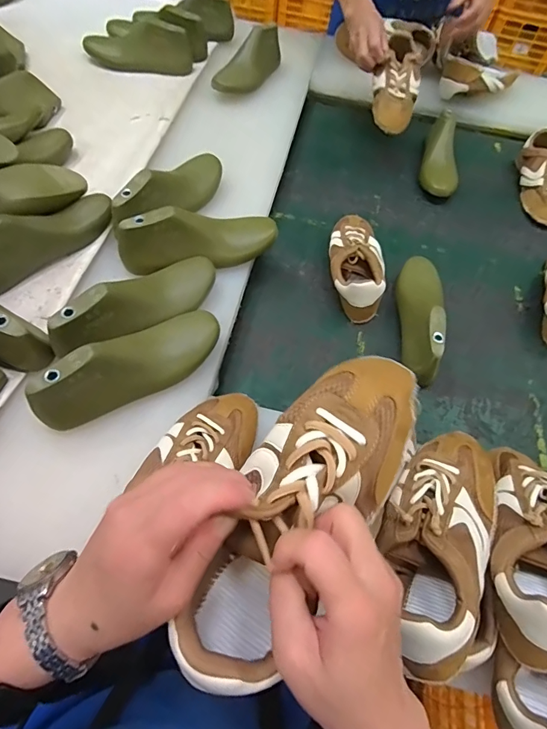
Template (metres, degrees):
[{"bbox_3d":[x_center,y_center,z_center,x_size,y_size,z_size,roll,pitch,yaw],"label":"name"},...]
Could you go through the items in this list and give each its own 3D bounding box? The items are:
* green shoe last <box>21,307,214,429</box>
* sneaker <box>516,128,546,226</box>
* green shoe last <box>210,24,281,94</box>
[{"bbox_3d":[-0.166,0.000,0.503,0.230,0.083,0.066,-38,69,-22],"label":"green shoe last"},{"bbox_3d":[0.565,-0.384,0.859,0.090,0.072,0.221,12,60,3],"label":"sneaker"},{"bbox_3d":[-0.052,-0.664,0.907,0.076,0.074,0.222,21,61,8],"label":"green shoe last"}]

